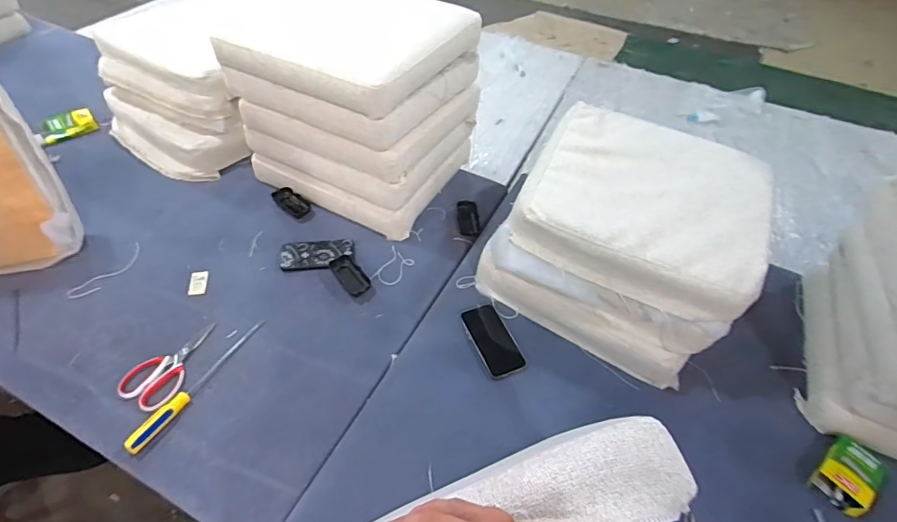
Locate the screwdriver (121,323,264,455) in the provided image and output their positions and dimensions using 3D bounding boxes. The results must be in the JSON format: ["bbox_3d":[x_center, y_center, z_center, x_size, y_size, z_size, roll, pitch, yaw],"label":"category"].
[{"bbox_3d":[-0.456,0.212,0.866,0.029,0.028,0.301,21,50,14],"label":"screwdriver"}]

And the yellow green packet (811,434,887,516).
[{"bbox_3d":[0.670,0.356,0.784,0.110,0.034,0.082,-33,58,-29],"label":"yellow green packet"}]

